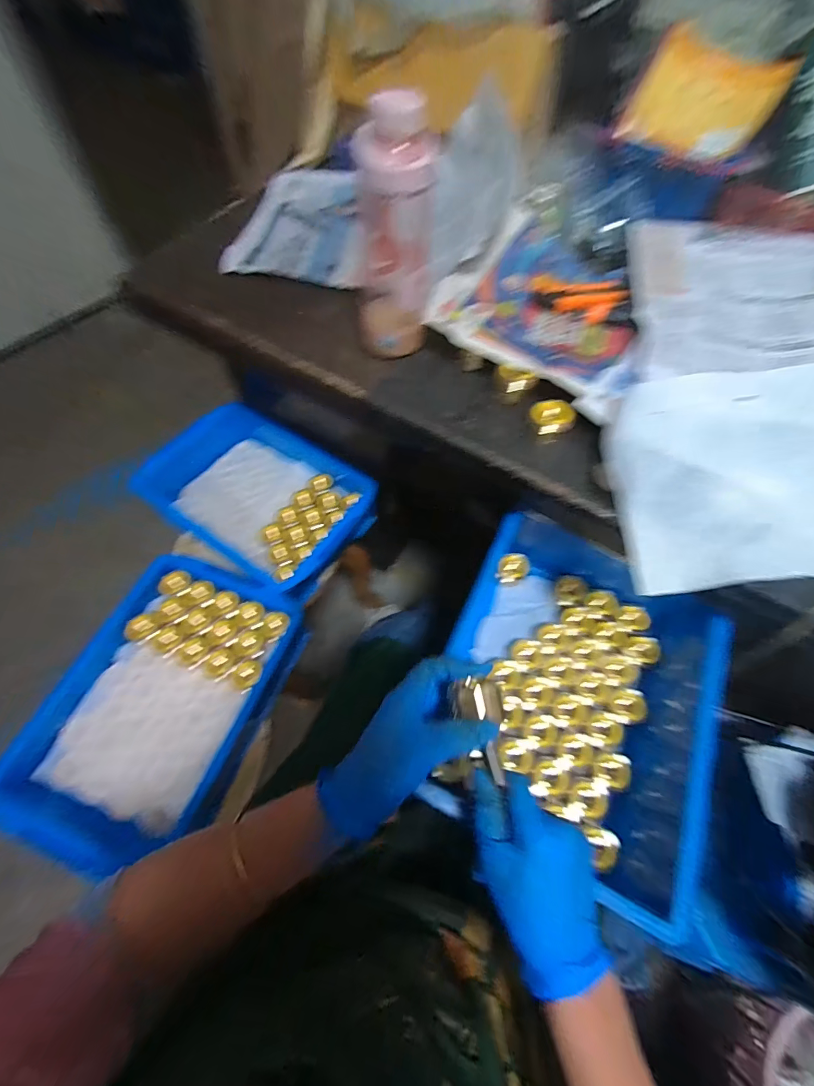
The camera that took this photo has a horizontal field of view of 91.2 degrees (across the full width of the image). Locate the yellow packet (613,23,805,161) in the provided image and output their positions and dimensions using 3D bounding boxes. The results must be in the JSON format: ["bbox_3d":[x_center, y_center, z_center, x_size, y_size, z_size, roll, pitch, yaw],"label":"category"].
[{"bbox_3d":[0.390,-0.581,0.525,0.172,0.111,0.028,25,29,5],"label":"yellow packet"}]

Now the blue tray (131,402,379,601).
[{"bbox_3d":[-0.250,-0.082,0.707,0.349,0.094,0.240,31,66,13],"label":"blue tray"}]

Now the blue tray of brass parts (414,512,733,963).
[{"bbox_3d":[0.192,0.169,0.449,0.267,0.131,0.322,20,64,8],"label":"blue tray of brass parts"}]

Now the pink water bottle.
[{"bbox_3d":[-0.012,-0.296,0.405,0.073,0.213,0.066,0,63,-2],"label":"pink water bottle"}]

